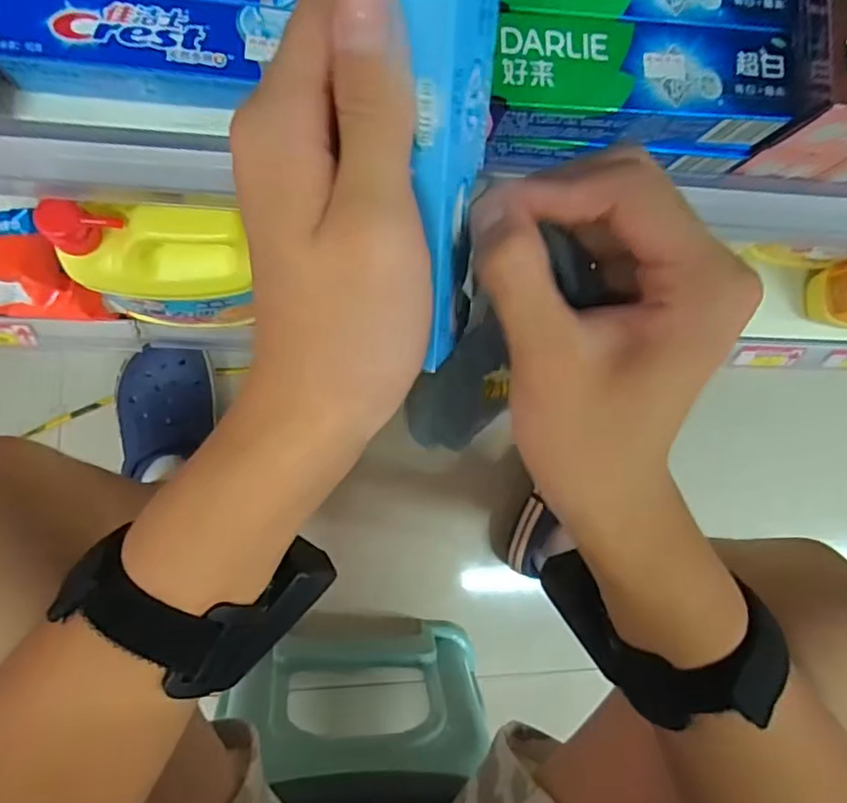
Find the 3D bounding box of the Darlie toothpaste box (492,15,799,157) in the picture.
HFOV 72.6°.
[{"bbox_3d":[0.109,-0.160,0.295,0.153,0.034,0.051,-4,88,-9],"label":"Darlie toothpaste box"}]

